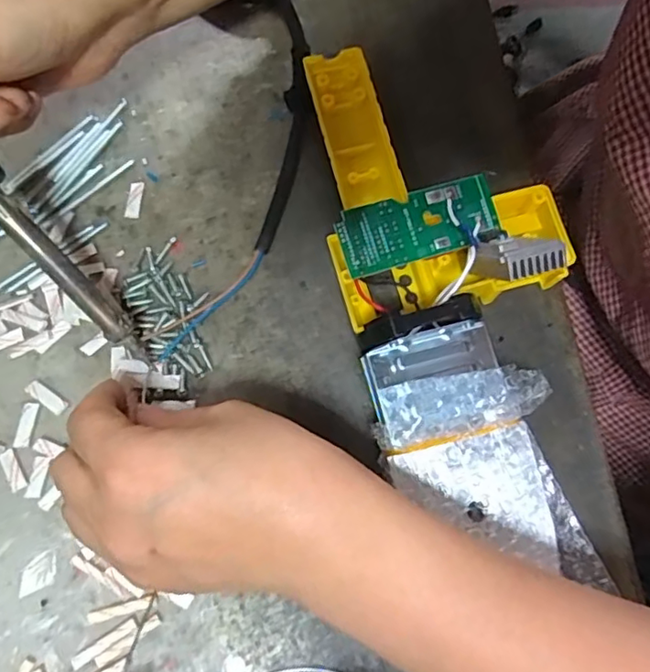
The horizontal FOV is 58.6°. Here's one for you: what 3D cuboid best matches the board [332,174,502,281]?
[{"bbox_3d":[0.046,-0.054,0.283,0.080,0.004,0.034,-17,87,-10],"label":"board"}]

